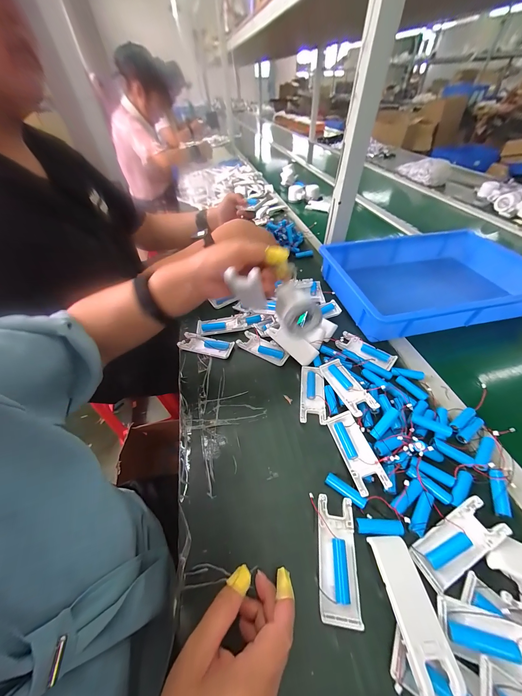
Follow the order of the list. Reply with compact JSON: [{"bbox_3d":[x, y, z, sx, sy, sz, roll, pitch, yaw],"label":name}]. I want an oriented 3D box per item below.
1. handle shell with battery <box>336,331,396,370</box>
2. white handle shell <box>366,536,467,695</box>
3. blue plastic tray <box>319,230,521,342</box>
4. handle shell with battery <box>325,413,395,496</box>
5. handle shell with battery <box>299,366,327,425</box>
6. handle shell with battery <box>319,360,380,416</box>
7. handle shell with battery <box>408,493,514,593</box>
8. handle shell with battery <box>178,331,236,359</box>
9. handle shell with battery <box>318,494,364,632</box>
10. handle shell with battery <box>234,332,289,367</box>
[{"bbox_3d":[0.196,0.006,0.445,0.103,0.015,0.038,32,57,26],"label":"handle shell with battery"},{"bbox_3d":[0.144,0.246,0.228,0.040,0.013,0.102,-2,36,-1],"label":"white handle shell"},{"bbox_3d":[0.382,-0.148,0.548,0.425,0.101,0.281,-9,49,-6],"label":"blue plastic tray"},{"bbox_3d":[0.129,0.137,0.320,0.038,0.021,0.103,-10,49,-7],"label":"handle shell with battery"},{"bbox_3d":[0.086,0.077,0.395,0.040,0.013,0.103,5,49,6],"label":"handle shell with battery"},{"bbox_3d":[0.139,0.062,0.383,0.039,0.022,0.102,-15,50,-11],"label":"handle shell with battery"},{"bbox_3d":[0.215,0.210,0.255,0.102,0.016,0.039,-23,52,-17],"label":"handle shell with battery"},{"bbox_3d":[-0.108,-0.004,0.472,0.104,0.022,0.041,12,50,11],"label":"handle shell with battery"},{"bbox_3d":[0.084,0.224,0.257,0.040,0.011,0.104,6,49,6],"label":"handle shell with battery"},{"bbox_3d":[0.005,0.000,0.462,0.102,0.016,0.037,25,54,21],"label":"handle shell with battery"}]

